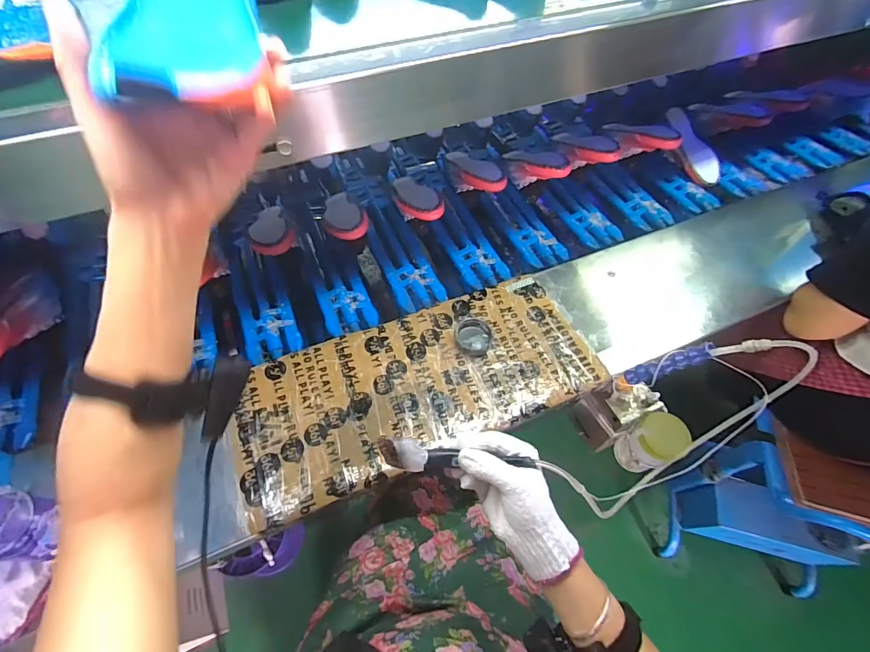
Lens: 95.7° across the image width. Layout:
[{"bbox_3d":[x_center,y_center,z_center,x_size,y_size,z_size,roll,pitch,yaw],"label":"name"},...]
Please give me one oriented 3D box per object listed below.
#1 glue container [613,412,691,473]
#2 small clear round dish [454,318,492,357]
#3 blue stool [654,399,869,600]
[{"bbox_3d":[0.351,0.193,0.641,0.088,0.083,0.072,-26,61,-18],"label":"glue container"},{"bbox_3d":[0.064,0.018,0.660,0.061,0.024,0.063,1,60,-1],"label":"small clear round dish"},{"bbox_3d":[0.852,0.442,0.936,0.396,0.514,0.305,10,57,4],"label":"blue stool"}]

